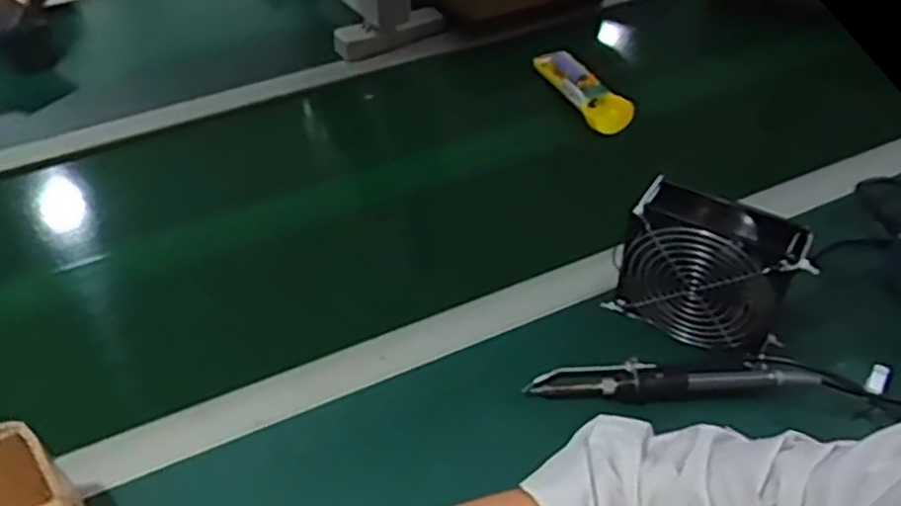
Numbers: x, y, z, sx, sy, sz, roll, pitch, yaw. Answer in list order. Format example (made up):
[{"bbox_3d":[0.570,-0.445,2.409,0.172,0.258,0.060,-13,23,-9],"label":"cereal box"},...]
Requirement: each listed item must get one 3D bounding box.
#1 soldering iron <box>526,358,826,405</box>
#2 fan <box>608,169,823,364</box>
[{"bbox_3d":[0.164,0.094,0.588,0.205,0.029,0.029,1,42,3],"label":"soldering iron"},{"bbox_3d":[0.197,0.013,0.595,0.123,0.122,0.052,26,49,27],"label":"fan"}]

